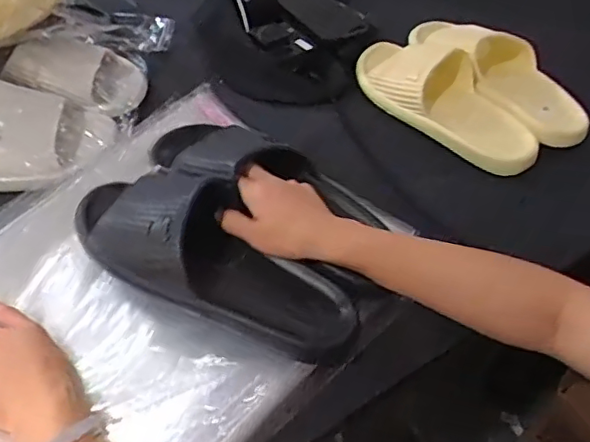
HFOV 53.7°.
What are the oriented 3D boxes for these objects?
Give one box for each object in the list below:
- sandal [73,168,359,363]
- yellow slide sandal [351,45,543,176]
[{"bbox_3d":[-0.070,0.026,0.508,0.272,0.067,0.113,30,54,12],"label":"sandal"},{"bbox_3d":[0.179,-0.150,0.690,0.110,0.060,0.246,-36,59,-27],"label":"yellow slide sandal"}]

